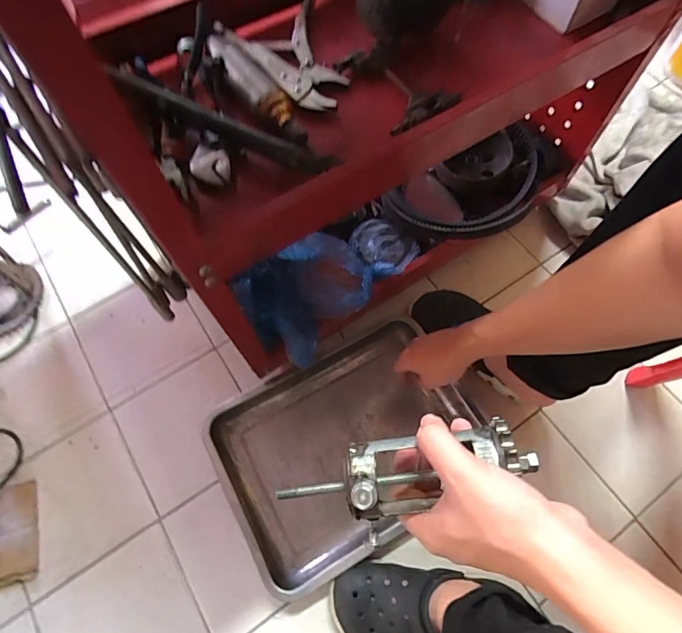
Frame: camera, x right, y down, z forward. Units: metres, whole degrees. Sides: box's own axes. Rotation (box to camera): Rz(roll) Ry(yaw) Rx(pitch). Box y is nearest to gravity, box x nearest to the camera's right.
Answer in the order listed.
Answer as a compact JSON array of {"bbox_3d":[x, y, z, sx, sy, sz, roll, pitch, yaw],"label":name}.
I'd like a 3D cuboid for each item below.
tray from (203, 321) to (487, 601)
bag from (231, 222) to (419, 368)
[{"bbox_3d":[0.011,0.201,0.677,0.393,0.054,0.277,-24,68,-13],"label":"tray"},{"bbox_3d":[-0.012,-0.069,0.667,0.140,0.080,0.320,40,72,16],"label":"bag"}]

